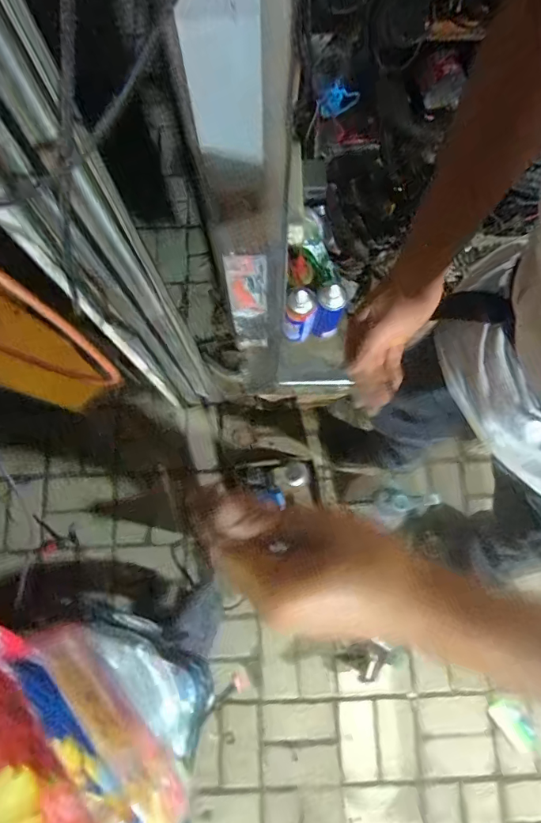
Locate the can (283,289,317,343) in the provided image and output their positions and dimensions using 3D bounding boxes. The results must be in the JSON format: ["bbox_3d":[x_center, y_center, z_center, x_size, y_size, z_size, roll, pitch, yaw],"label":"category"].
[{"bbox_3d":[0.062,-0.202,0.969,0.062,0.163,0.061,11,77,3],"label":"can"}]

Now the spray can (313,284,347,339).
[{"bbox_3d":[0.125,-0.211,0.969,0.057,0.157,0.052,16,78,4],"label":"spray can"}]

